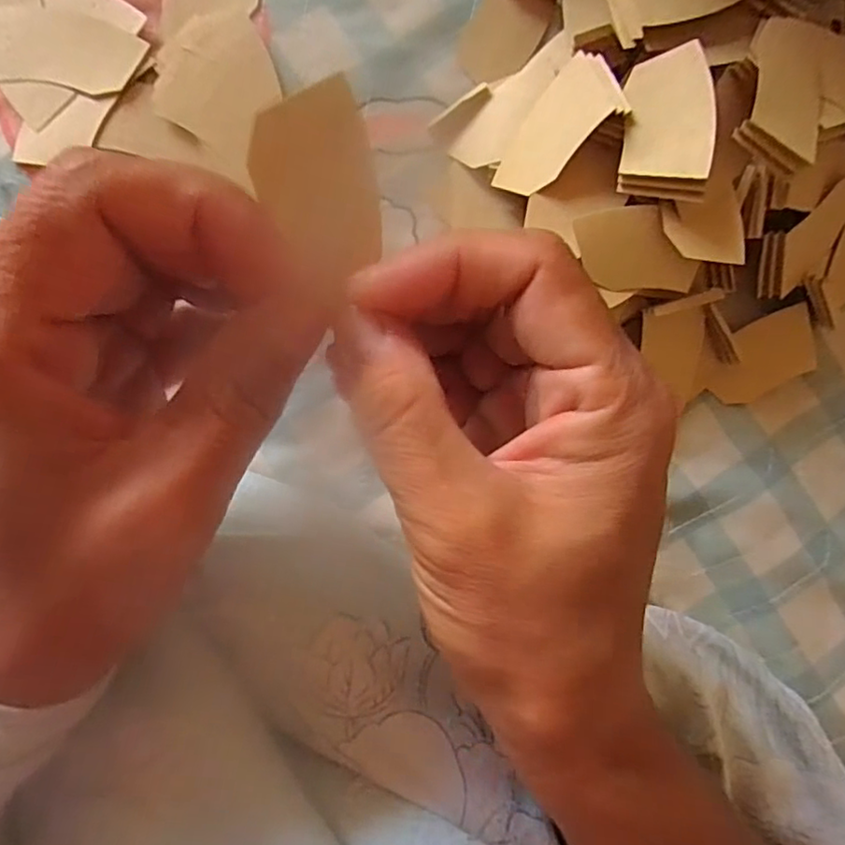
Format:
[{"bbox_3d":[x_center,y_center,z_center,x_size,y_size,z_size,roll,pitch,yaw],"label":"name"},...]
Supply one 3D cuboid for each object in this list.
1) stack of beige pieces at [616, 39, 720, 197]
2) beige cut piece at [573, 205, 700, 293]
[{"bbox_3d":[0.076,-0.093,0.190,0.026,0.007,0.046,3,84,21],"label":"stack of beige pieces"},{"bbox_3d":[0.070,-0.057,0.201,0.041,0.004,0.026,-1,104,-6],"label":"beige cut piece"}]

